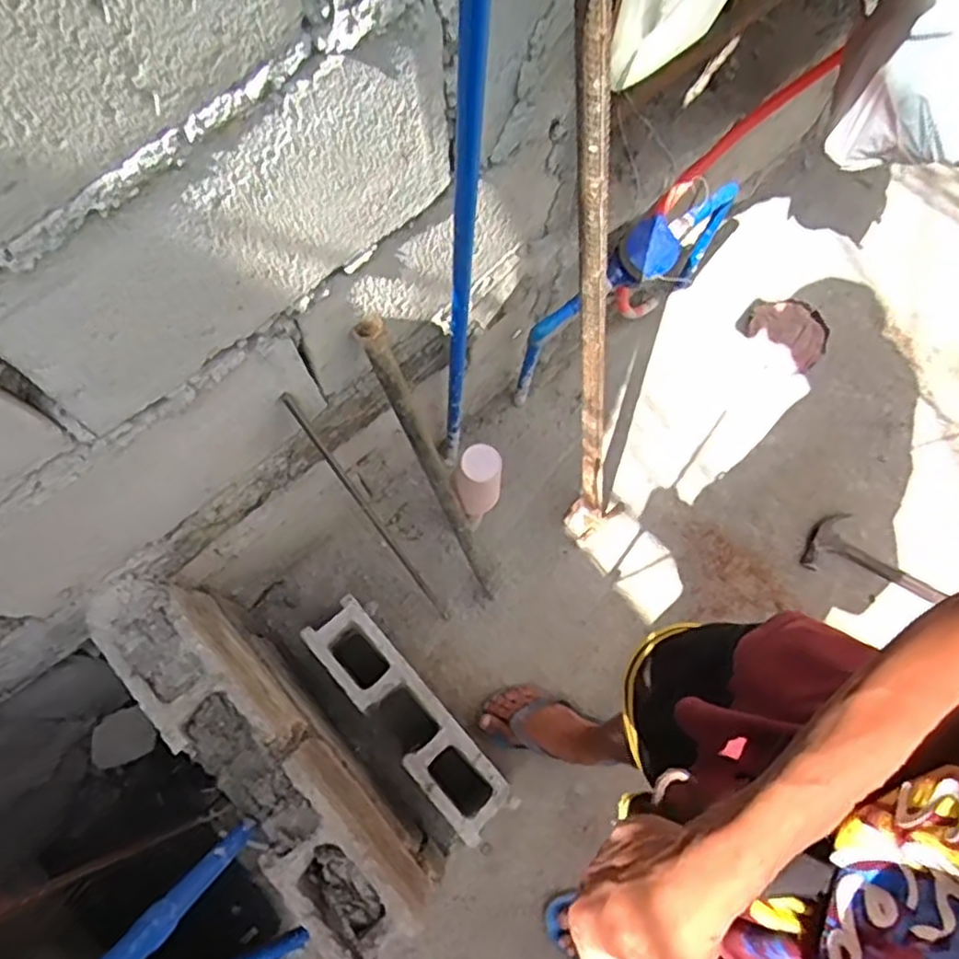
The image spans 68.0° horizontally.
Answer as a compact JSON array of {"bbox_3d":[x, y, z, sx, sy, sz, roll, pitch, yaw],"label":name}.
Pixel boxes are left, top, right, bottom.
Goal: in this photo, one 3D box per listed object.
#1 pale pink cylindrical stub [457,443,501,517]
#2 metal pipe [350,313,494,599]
[{"bbox_3d":[0.000,0.007,1.046,0.062,0.136,0.068,10,73,1],"label":"pale pink cylindrical stub"},{"bbox_3d":[-0.050,0.016,1.014,0.034,0.625,0.038,-39,58,-12],"label":"metal pipe"}]

